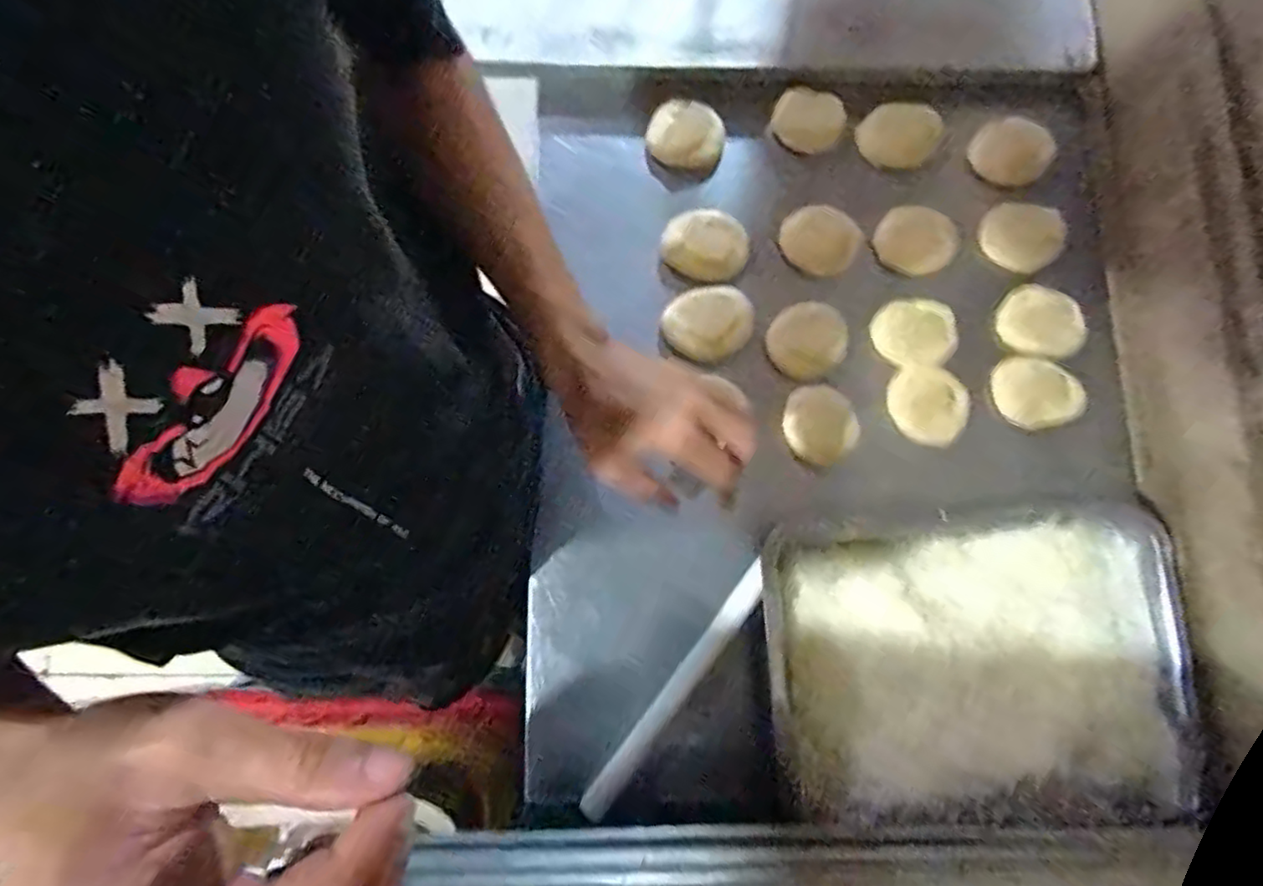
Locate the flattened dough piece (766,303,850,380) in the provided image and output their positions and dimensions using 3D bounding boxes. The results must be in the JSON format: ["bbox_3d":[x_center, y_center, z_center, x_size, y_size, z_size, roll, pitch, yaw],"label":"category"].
[{"bbox_3d":[0.165,-0.094,0.618,0.070,0.019,0.066,0,80,0],"label":"flattened dough piece"}]

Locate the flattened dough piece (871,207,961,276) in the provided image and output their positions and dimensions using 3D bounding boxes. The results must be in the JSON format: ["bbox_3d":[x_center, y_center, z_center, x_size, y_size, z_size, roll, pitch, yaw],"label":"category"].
[{"bbox_3d":[0.279,-0.199,0.649,0.078,0.013,0.063,3,80,0],"label":"flattened dough piece"}]

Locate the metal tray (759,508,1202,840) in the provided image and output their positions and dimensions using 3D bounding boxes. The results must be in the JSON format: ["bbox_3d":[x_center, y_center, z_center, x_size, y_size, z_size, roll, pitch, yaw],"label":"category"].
[{"bbox_3d":[0.291,0.182,0.551,0.346,0.047,0.242,-3,80,-1],"label":"metal tray"}]

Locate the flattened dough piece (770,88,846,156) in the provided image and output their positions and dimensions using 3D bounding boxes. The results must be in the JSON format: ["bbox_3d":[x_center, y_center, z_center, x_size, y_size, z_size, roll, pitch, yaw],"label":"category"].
[{"bbox_3d":[0.179,-0.327,0.664,0.068,0.007,0.070,0,80,0],"label":"flattened dough piece"}]

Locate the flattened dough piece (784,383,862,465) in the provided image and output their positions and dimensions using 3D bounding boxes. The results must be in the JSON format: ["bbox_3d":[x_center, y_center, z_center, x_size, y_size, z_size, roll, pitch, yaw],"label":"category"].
[{"bbox_3d":[0.171,-0.018,0.604,0.061,0.011,0.070,-27,81,-5],"label":"flattened dough piece"}]

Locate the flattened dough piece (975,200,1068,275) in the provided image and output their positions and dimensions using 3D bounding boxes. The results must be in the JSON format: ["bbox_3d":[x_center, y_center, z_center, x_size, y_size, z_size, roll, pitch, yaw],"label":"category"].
[{"bbox_3d":[0.378,-0.203,0.639,0.073,0.015,0.074,38,82,6],"label":"flattened dough piece"}]

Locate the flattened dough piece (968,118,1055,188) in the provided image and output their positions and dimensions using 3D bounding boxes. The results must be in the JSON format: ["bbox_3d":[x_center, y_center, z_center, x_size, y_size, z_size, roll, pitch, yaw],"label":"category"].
[{"bbox_3d":[0.379,-0.291,0.657,0.076,0.007,0.069,-35,82,-6],"label":"flattened dough piece"}]

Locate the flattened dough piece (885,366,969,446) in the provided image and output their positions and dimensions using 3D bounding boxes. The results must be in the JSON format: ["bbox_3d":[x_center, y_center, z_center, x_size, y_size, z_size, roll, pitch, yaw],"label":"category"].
[{"bbox_3d":[0.276,-0.037,0.612,0.067,0.008,0.074,-32,81,-6],"label":"flattened dough piece"}]

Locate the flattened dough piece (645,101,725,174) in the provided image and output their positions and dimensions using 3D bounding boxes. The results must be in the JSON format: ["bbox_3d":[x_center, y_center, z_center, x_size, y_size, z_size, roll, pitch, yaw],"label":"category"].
[{"bbox_3d":[0.054,-0.307,0.660,0.075,0.009,0.070,0,80,0],"label":"flattened dough piece"}]

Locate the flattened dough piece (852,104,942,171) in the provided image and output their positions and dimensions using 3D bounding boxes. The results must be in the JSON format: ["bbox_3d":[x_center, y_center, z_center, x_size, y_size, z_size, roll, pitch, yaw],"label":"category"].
[{"bbox_3d":[0.271,-0.310,0.667,0.085,0.006,0.068,-16,80,-3],"label":"flattened dough piece"}]

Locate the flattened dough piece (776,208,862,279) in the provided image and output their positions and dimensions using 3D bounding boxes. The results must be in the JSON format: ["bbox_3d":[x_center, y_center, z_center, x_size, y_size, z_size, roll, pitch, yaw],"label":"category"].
[{"bbox_3d":[0.185,-0.200,0.650,0.074,0.012,0.067,34,81,6],"label":"flattened dough piece"}]

